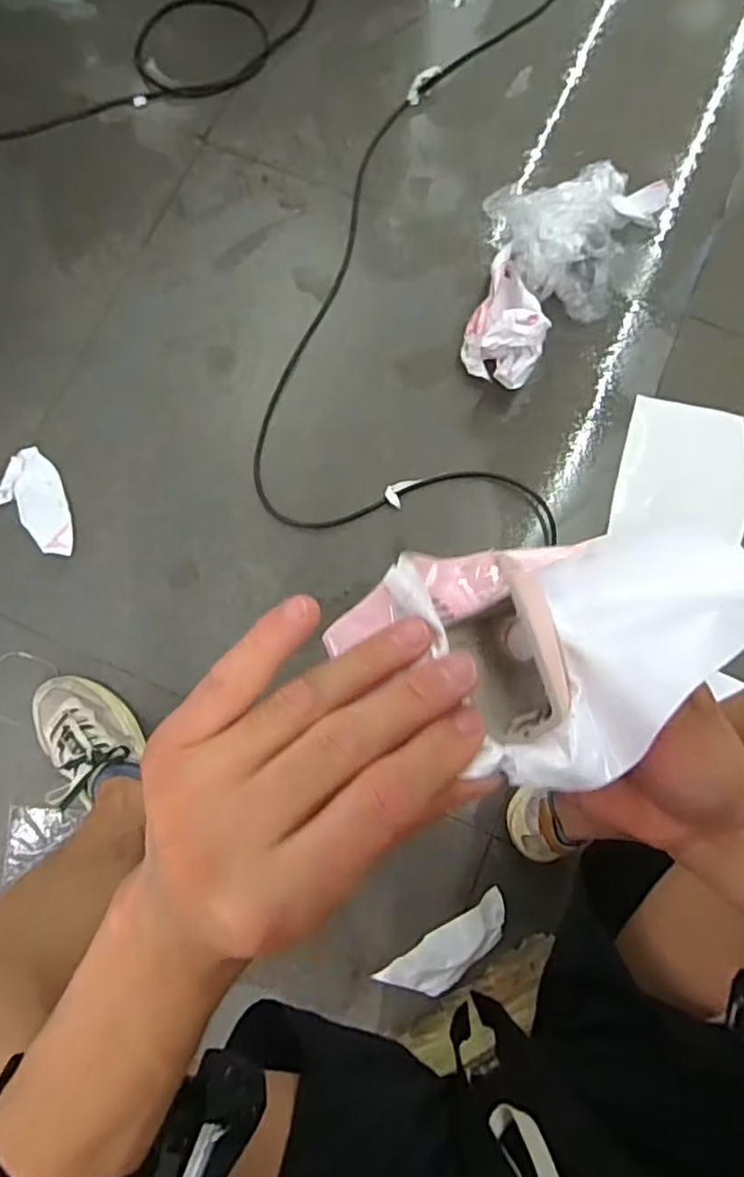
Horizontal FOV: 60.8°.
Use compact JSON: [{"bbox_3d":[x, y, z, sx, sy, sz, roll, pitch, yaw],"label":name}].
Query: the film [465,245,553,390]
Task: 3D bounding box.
[{"bbox_3d":[0.194,-0.379,0.895,0.104,0.074,0.196,15,80,4],"label":"film"}]

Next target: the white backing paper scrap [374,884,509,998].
[{"bbox_3d":[0.095,0.441,0.771,0.173,0.012,0.061,-36,81,-5],"label":"white backing paper scrap"}]

